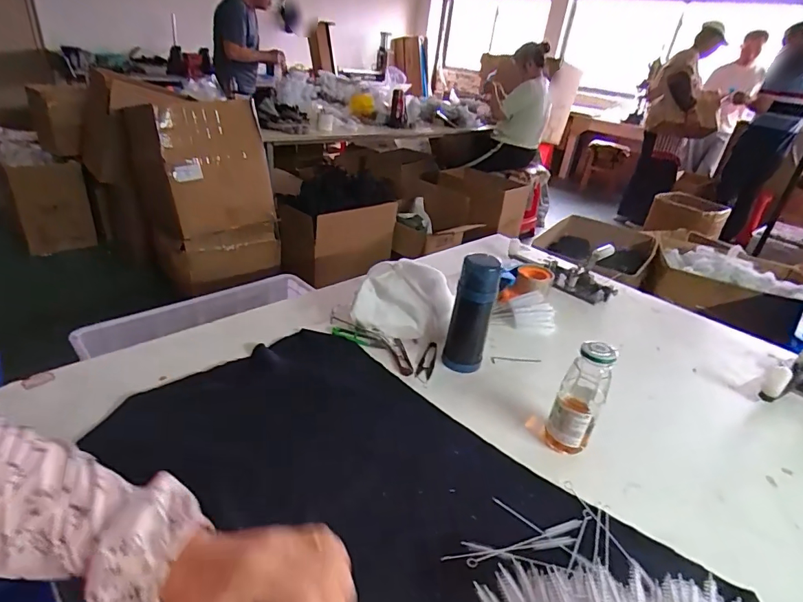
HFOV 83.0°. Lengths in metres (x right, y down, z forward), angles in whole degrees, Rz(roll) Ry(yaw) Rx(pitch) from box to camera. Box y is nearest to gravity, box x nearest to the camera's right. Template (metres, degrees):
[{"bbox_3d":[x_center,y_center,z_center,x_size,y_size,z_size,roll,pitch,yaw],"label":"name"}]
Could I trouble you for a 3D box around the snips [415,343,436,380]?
[{"bbox_3d":[0.045,0.104,0.787,0.025,0.013,0.093,12,31,8],"label":"snips"}]

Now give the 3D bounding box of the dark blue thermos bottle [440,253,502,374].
[{"bbox_3d":[0.114,0.027,0.764,0.062,0.200,0.059,7,30,-1],"label":"dark blue thermos bottle"}]

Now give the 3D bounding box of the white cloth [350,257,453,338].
[{"bbox_3d":[-0.002,0.002,0.841,0.174,0.123,0.114,6,30,-2],"label":"white cloth"}]

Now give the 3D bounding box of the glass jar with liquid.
[{"bbox_3d":[0.241,0.135,0.618,0.058,0.167,0.050,22,34,24],"label":"glass jar with liquid"}]

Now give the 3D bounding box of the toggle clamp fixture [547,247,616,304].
[{"bbox_3d":[0.453,-0.079,1.129,0.171,0.081,0.173,19,32,20],"label":"toggle clamp fixture"}]

